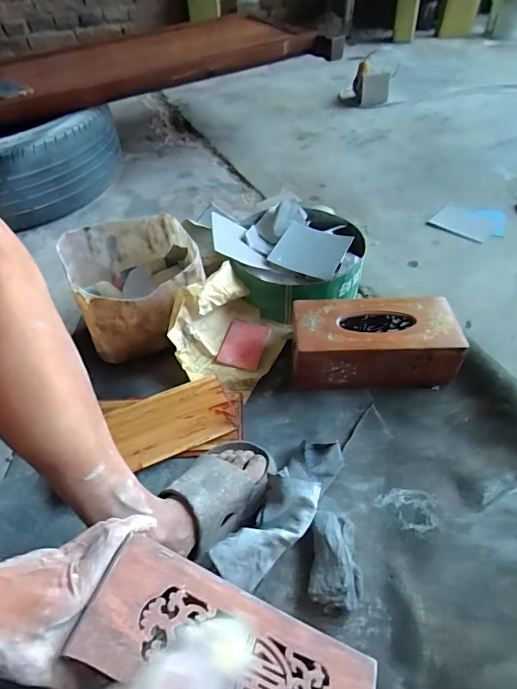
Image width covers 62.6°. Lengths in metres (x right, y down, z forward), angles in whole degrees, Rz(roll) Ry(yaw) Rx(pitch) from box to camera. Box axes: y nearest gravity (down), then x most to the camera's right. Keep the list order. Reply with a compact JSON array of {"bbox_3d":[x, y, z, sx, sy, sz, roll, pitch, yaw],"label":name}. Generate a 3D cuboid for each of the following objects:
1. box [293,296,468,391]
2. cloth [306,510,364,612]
[{"bbox_3d":[0.191,-0.005,0.720,0.262,0.097,0.127,-1,48,4],"label":"box"},{"bbox_3d":[0.097,0.267,0.529,0.060,0.029,0.107,5,49,10],"label":"cloth"}]

